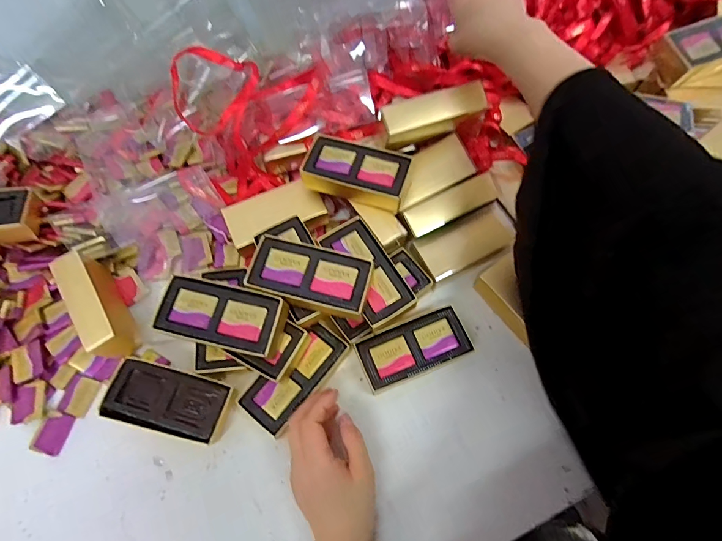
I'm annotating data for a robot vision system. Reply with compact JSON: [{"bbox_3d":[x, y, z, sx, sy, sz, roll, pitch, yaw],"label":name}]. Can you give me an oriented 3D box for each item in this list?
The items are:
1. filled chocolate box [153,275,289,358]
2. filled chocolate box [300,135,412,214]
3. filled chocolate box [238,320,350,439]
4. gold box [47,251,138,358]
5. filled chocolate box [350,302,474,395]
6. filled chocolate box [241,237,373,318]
[{"bbox_3d":[-0.131,0.044,0.365,0.108,0.025,0.056,12,68,7],"label":"filled chocolate box"},{"bbox_3d":[-0.005,-0.107,0.431,0.111,0.033,0.064,15,68,8],"label":"filled chocolate box"},{"bbox_3d":[-0.065,0.107,0.400,0.054,0.031,0.113,37,73,16],"label":"filled chocolate box"},{"bbox_3d":[-0.280,0.039,0.415,0.031,0.055,0.125,-35,70,-12],"label":"gold box"},{"bbox_3d":[0.055,0.083,0.410,0.111,0.029,0.053,-22,71,-6],"label":"filled chocolate box"},{"bbox_3d":[-0.049,0.006,0.379,0.115,0.028,0.061,14,68,8],"label":"filled chocolate box"}]

